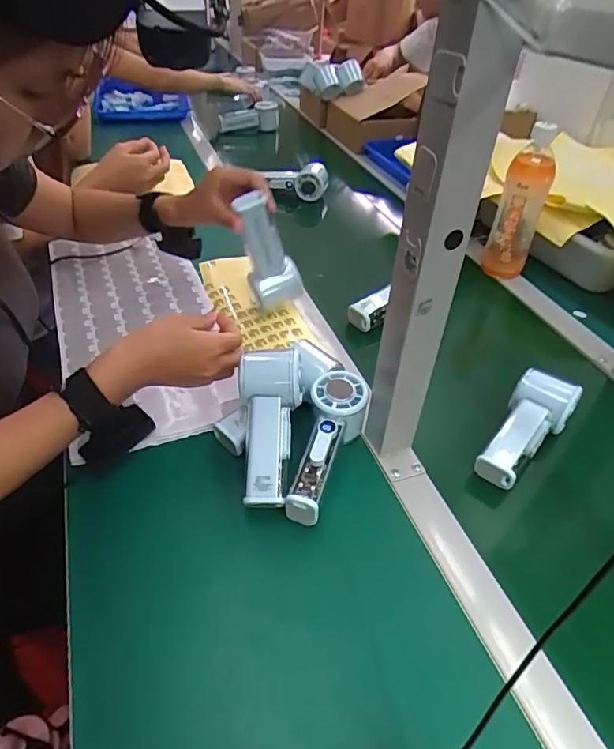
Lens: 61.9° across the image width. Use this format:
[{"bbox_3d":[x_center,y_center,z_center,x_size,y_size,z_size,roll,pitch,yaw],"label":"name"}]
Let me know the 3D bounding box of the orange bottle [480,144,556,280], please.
[{"bbox_3d":[0.311,-0.235,0.757,0.061,0.184,0.055,16,43,15],"label":"orange bottle"}]

